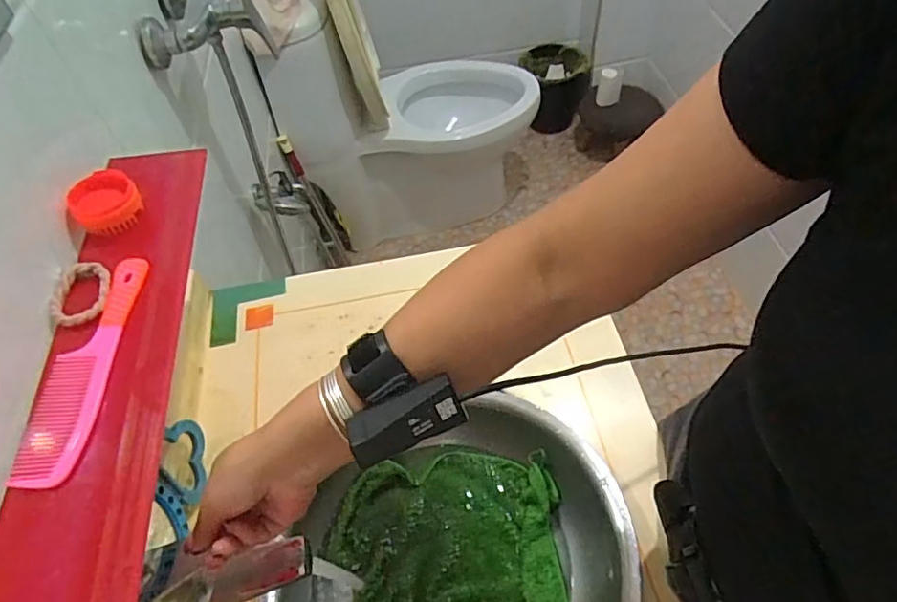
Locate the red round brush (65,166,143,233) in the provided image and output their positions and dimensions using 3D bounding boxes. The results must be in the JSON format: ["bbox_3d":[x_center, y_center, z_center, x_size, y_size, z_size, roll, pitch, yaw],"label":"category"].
[{"bbox_3d":[-0.319,-0.093,0.536,0.057,0.033,0.048,-30,56,-22],"label":"red round brush"}]

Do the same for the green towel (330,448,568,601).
[{"bbox_3d":[-0.002,0.270,0.597,0.233,0.043,0.233,0,51,1],"label":"green towel"}]

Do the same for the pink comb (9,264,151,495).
[{"bbox_3d":[-0.284,0.047,0.449,0.043,0.006,0.196,4,54,-5],"label":"pink comb"}]

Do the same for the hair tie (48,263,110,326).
[{"bbox_3d":[-0.310,-0.008,0.485,0.047,0.008,0.065,-14,52,-11],"label":"hair tie"}]

